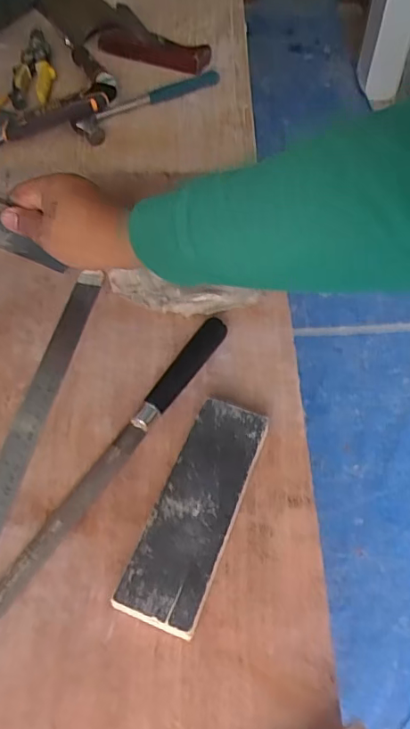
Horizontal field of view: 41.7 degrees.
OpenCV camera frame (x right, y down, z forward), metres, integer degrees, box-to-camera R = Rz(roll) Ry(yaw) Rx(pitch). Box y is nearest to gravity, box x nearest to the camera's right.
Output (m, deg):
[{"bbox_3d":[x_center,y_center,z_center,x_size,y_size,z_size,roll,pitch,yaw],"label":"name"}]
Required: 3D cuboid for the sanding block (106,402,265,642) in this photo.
[{"bbox_3d":[-0.004,0.106,0.409,0.056,0.023,0.174,17,52,12],"label":"sanding block"}]

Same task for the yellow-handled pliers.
[{"bbox_3d":[-0.272,-0.479,0.868,0.061,0.019,0.244,-3,51,-4],"label":"yellow-handled pliers"}]

